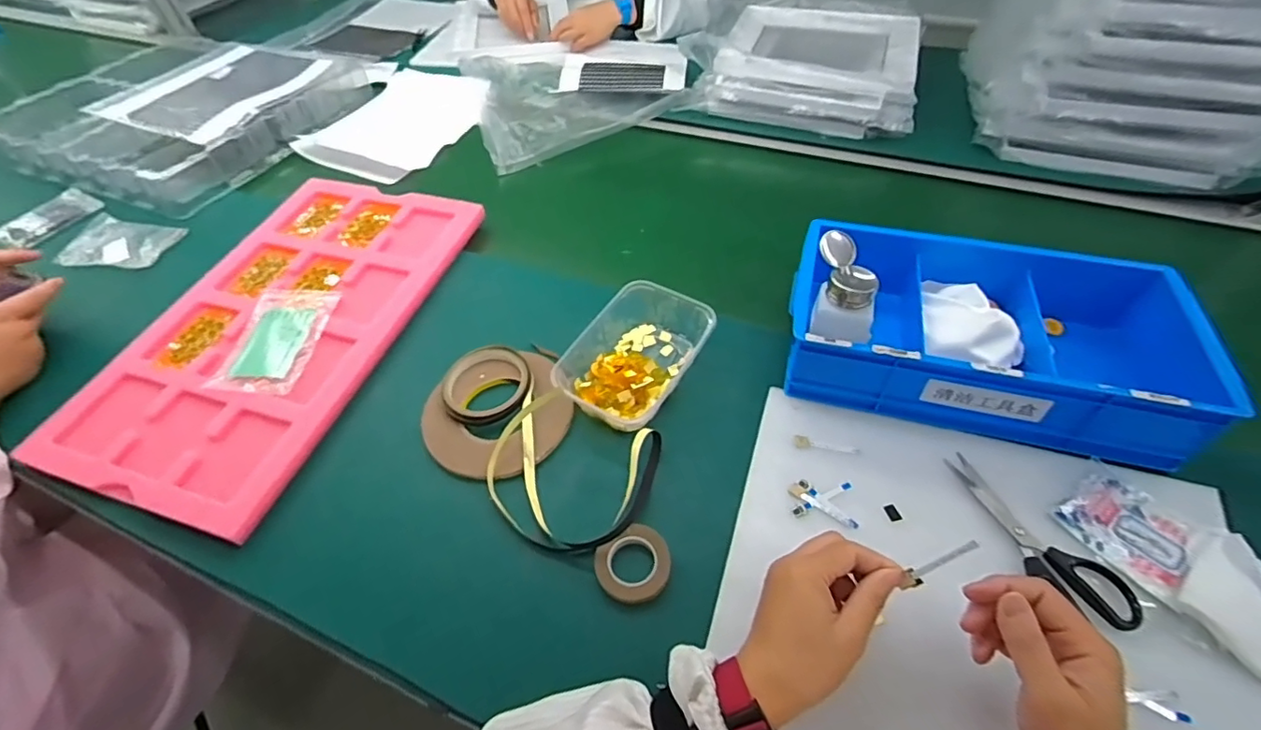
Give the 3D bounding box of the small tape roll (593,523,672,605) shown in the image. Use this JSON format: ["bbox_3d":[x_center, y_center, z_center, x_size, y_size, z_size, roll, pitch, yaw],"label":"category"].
[{"bbox_3d":[0.004,0.168,0.480,0.063,0.009,0.058,-2,51,2],"label":"small tape roll"}]

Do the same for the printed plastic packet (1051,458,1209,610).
[{"bbox_3d":[0.404,0.132,0.459,0.075,0.016,0.089,-30,56,-19],"label":"printed plastic packet"}]

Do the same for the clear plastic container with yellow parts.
[{"bbox_3d":[0.001,-0.012,0.594,0.117,0.051,0.167,27,58,23],"label":"clear plastic container with yellow parts"}]

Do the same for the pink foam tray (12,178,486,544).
[{"bbox_3d":[-0.414,-0.056,0.681,0.292,0.028,0.475,13,54,14],"label":"pink foam tray"}]

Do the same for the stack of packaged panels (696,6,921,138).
[{"bbox_3d":[0.297,-0.496,0.941,0.326,0.072,0.308,14,54,15],"label":"stack of packaged panels"}]

